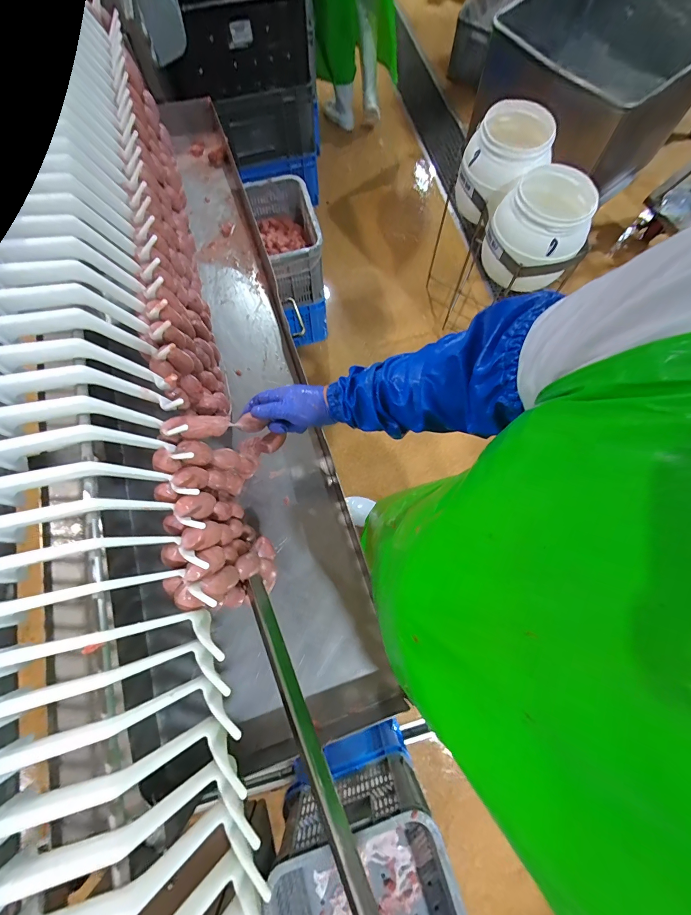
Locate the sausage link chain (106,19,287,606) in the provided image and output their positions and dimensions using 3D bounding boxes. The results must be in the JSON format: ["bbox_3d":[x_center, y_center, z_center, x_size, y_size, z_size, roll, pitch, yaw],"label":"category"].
[{"bbox_3d":[-0.277,-0.279,0.638,0.138,0.279,1.016,-17,70,-6],"label":"sausage link chain"}]

